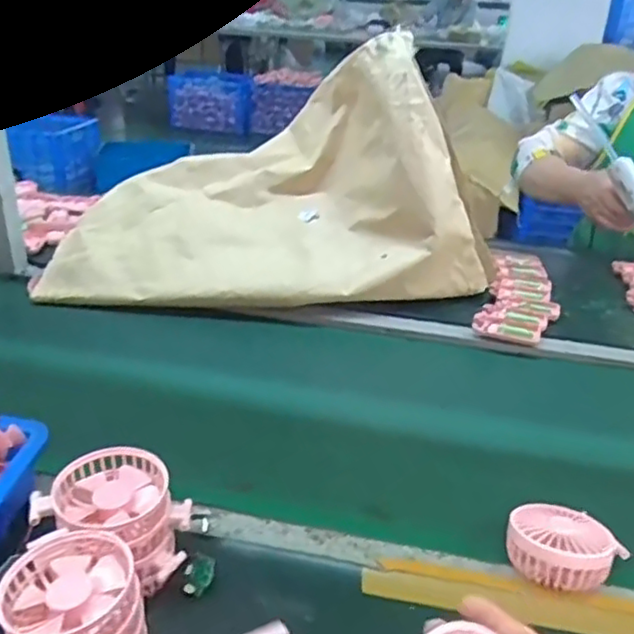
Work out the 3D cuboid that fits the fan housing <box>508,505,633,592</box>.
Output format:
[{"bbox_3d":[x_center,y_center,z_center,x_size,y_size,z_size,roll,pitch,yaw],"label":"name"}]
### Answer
[{"bbox_3d":[0.220,0.204,0.589,0.088,0.045,0.077,-12,31,-25],"label":"fan housing"}]

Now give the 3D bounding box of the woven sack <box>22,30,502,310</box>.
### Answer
[{"bbox_3d":[-0.084,-0.227,1.061,0.694,0.308,0.322,0,28,-5],"label":"woven sack"}]

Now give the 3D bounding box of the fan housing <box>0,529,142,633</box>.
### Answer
[{"bbox_3d":[-0.176,0.189,0.467,0.087,0.028,0.090,2,28,-1],"label":"fan housing"}]

